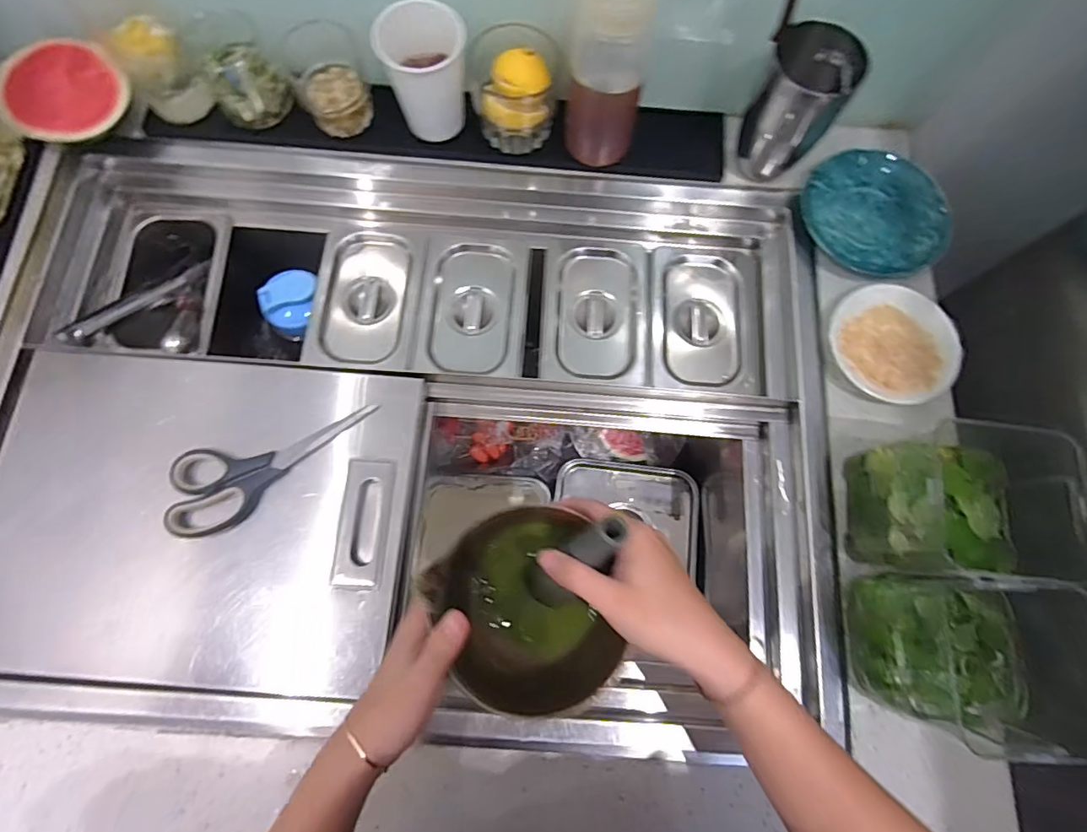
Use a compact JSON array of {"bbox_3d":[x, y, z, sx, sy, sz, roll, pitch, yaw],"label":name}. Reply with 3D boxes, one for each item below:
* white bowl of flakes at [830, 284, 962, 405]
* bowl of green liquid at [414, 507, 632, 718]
[{"bbox_3d":[0.324,-0.064,0.483,0.111,0.036,0.104,0,76,-1],"label":"white bowl of flakes"},{"bbox_3d":[-0.012,0.124,0.340,0.107,0.056,0.119,-15,77,-4],"label":"bowl of green liquid"}]

